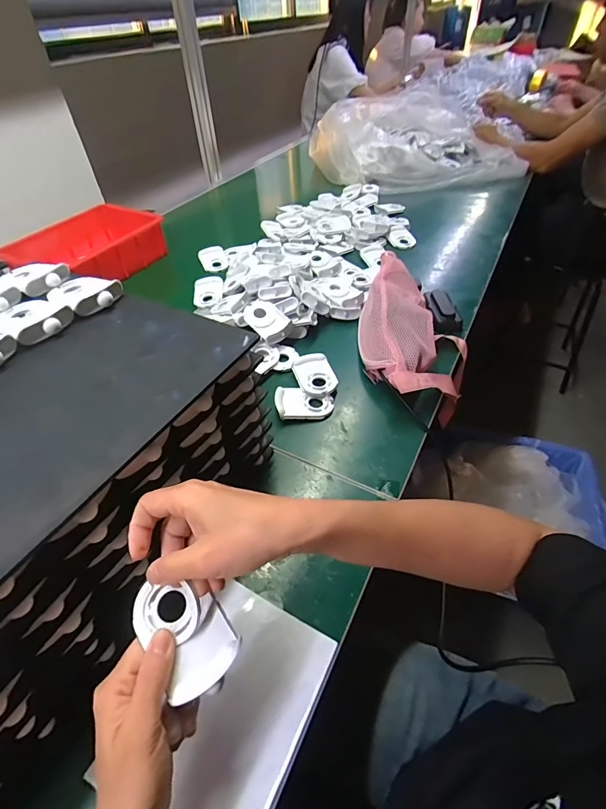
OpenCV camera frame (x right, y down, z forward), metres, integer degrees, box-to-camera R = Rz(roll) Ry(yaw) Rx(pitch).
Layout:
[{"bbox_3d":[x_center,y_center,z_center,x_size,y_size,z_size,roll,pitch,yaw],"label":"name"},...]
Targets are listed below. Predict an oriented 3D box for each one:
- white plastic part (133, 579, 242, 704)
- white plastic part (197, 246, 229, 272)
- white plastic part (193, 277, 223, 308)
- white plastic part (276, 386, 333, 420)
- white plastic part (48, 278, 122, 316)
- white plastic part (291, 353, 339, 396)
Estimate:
[{"bbox_3d":[-0.085,0.160,0.273,0.054,0.027,0.081,-34,54,-26],"label":"white plastic part"},{"bbox_3d":[-0.210,-0.341,0.892,0.058,0.020,0.111,-17,48,-13],"label":"white plastic part"},{"bbox_3d":[-0.194,-0.231,0.780,0.060,0.018,0.096,-7,47,-3],"label":"white plastic part"},{"bbox_3d":[0.003,-0.002,0.561,0.083,0.020,0.055,-5,47,-1],"label":"white plastic part"},{"bbox_3d":[-0.244,-0.127,0.426,0.083,0.017,0.058,28,54,26],"label":"white plastic part"},{"bbox_3d":[0.018,-0.047,0.593,0.056,0.015,0.086,-14,48,-10],"label":"white plastic part"}]

